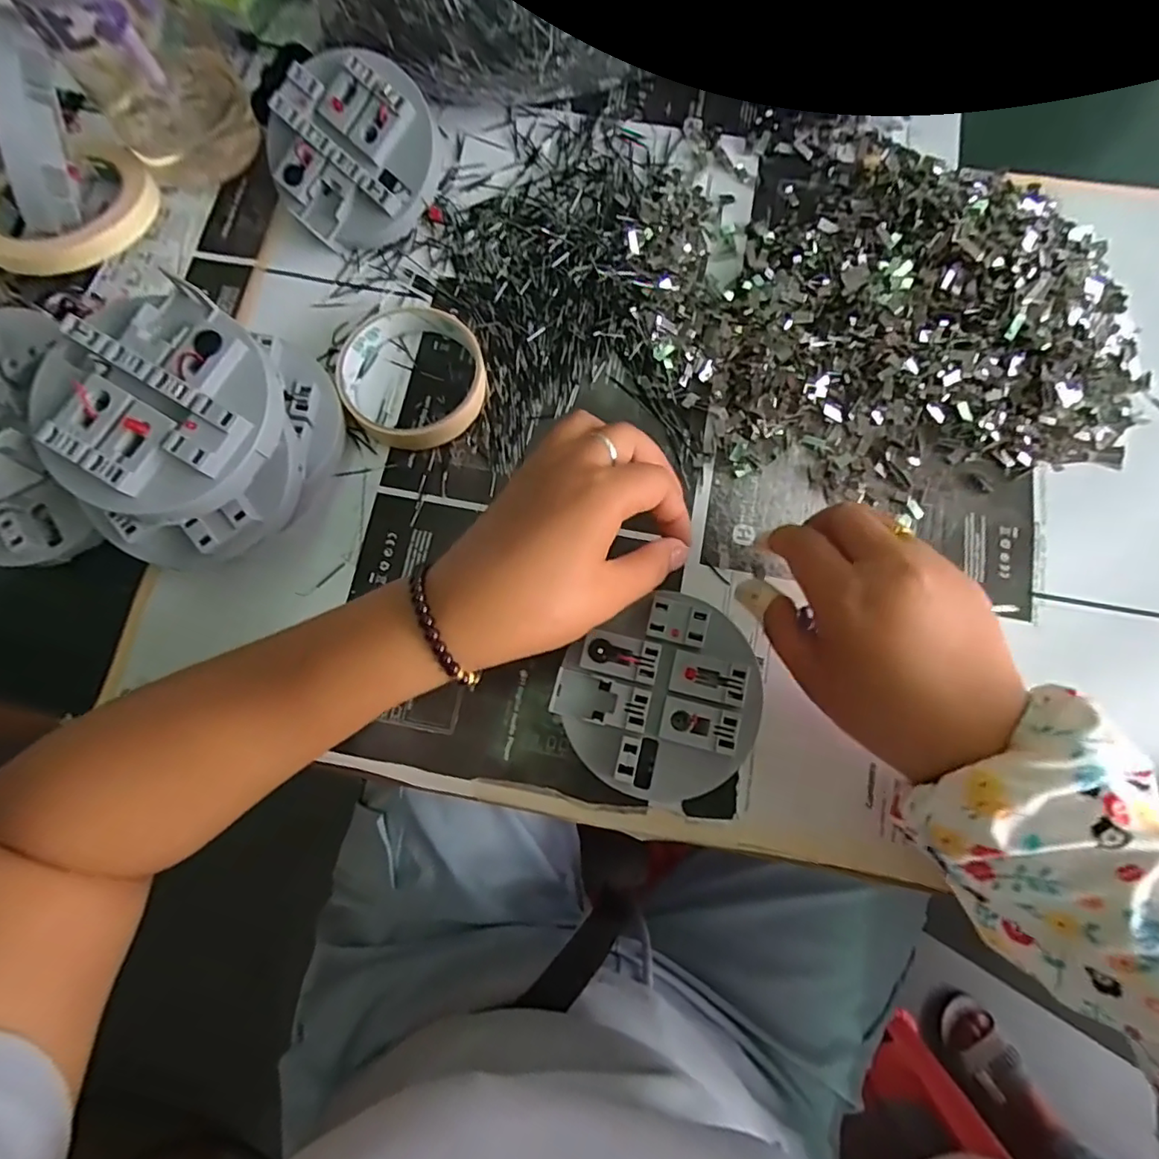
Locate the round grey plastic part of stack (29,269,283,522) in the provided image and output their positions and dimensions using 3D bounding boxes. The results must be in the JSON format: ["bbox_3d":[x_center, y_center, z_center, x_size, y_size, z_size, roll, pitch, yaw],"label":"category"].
[{"bbox_3d":[-0.190,-0.078,0.251,0.099,0.027,0.093,0,77,1],"label":"round grey plastic part of stack"}]

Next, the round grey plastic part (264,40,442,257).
[{"bbox_3d":[-0.136,-0.259,0.340,0.098,0.033,0.095,-11,104,4],"label":"round grey plastic part"}]

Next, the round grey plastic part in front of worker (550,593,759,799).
[{"bbox_3d":[0.044,0.062,0.288,0.098,0.024,0.093,0,79,0],"label":"round grey plastic part in front of worker"}]

